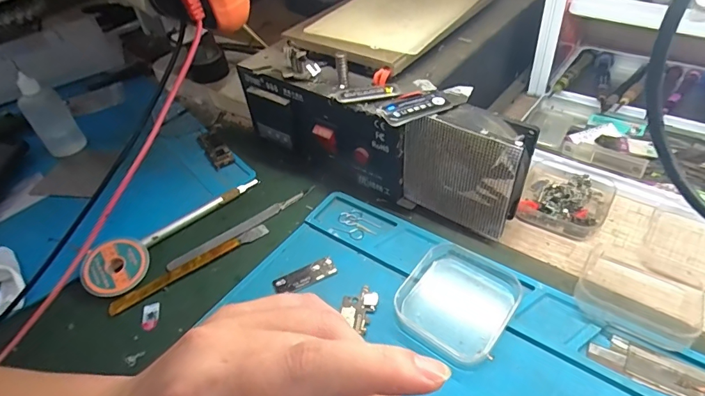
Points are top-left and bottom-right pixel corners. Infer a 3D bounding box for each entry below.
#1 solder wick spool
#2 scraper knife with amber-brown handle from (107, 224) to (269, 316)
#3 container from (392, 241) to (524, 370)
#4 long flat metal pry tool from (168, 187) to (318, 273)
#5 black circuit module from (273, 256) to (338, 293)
[{"bbox_3d":[-0.169,0.048,0.307,0.042,0.008,0.043,5,61,-9],"label":"solder wick spool"},{"bbox_3d":[-0.118,0.049,0.316,0.119,0.004,0.012,-28,47,-21],"label":"scraper knife with amber-brown handle"},{"bbox_3d":[0.065,0.061,0.265,0.063,0.019,0.069,29,54,33],"label":"container"},{"bbox_3d":[-0.085,0.022,0.338,0.126,0.004,0.012,-31,48,-23],"label":"long flat metal pry tool"},{"bbox_3d":[-0.033,0.054,0.295,0.043,0.004,0.017,-20,44,-13],"label":"black circuit module"}]

